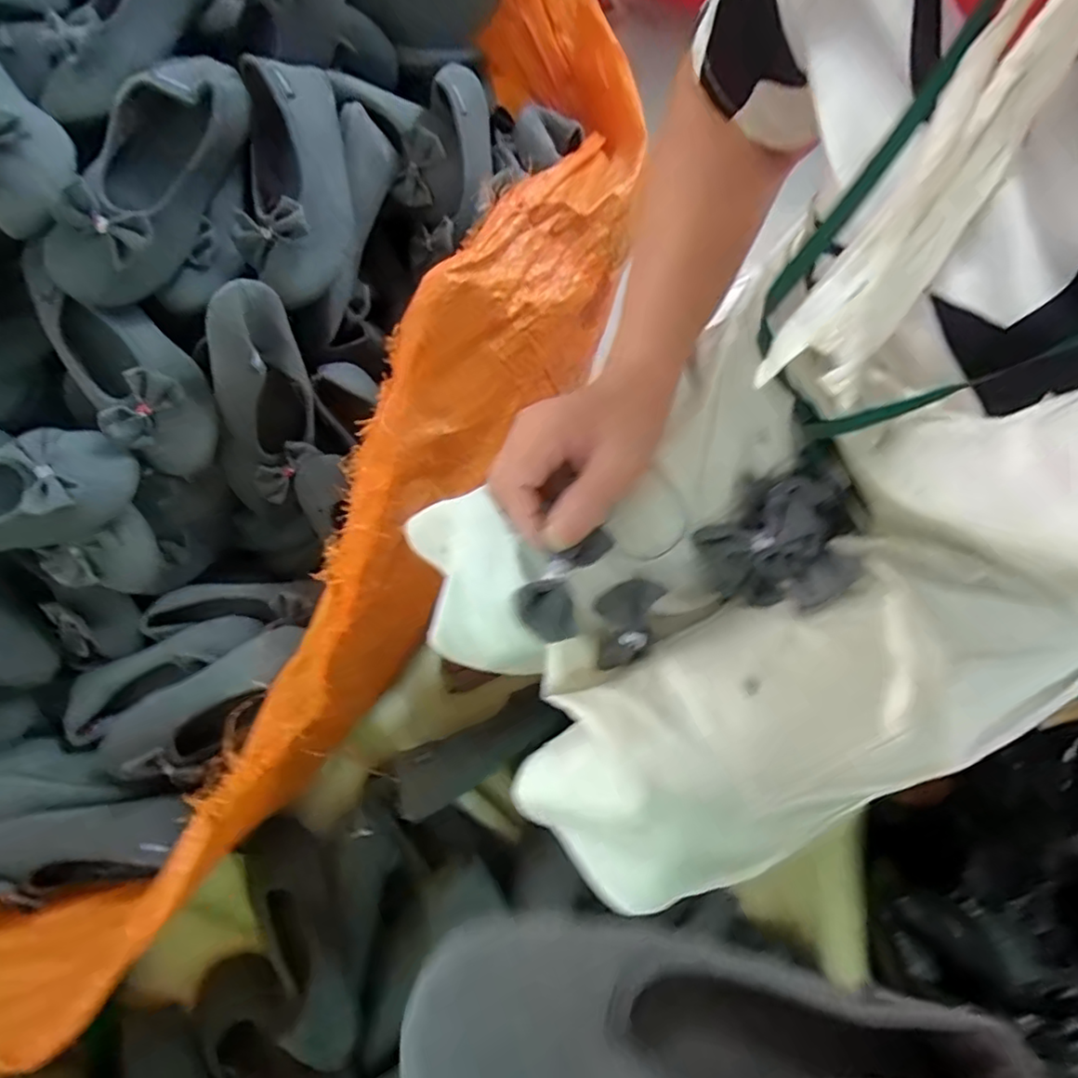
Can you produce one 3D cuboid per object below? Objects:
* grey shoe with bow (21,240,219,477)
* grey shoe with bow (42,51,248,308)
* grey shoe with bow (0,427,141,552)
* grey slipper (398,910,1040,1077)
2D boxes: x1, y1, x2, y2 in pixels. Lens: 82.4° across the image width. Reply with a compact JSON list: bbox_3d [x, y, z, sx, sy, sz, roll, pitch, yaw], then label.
[{"bbox_3d":[-0.386,-0.164,0.571,0.095,0.050,0.223,-40,96,-12],"label":"grey shoe with bow"},{"bbox_3d":[-0.341,-0.333,0.549,0.093,0.058,0.244,18,73,5],"label":"grey shoe with bow"},{"bbox_3d":[-0.489,-0.041,0.540,0.227,0.075,0.103,-19,74,-7],"label":"grey shoe with bow"},{"bbox_3d":[0.070,0.195,0.211,0.241,0.105,0.057,21,106,-5],"label":"grey slipper"}]

